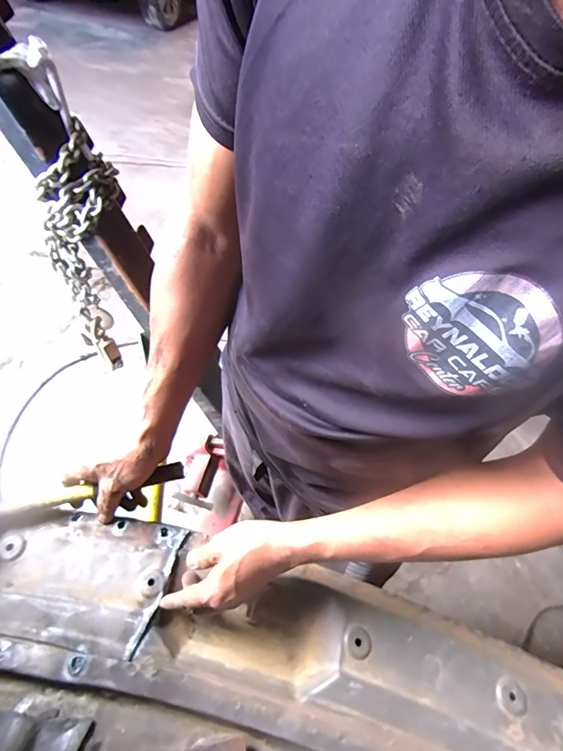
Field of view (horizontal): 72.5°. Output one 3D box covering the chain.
[{"bbox_3d":[-0.454,-0.257,0.952,0.194,0.565,0.170,-17,58,-20],"label":"chain"}]

